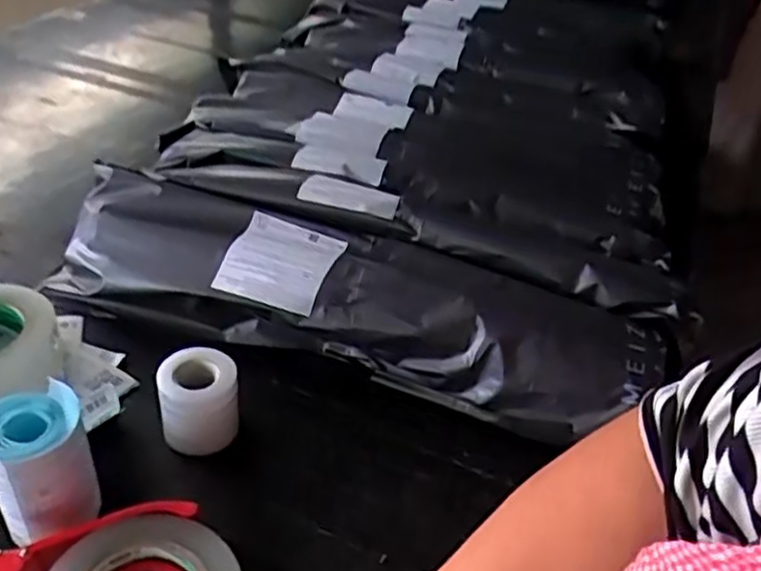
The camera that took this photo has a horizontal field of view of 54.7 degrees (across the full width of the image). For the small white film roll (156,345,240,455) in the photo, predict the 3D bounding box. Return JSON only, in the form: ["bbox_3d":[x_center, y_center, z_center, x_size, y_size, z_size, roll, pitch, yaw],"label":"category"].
[{"bbox_3d":[-0.146,0.093,0.594,0.059,0.064,0.056,4,36,-3],"label":"small white film roll"}]

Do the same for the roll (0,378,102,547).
[{"bbox_3d":[-0.233,0.126,0.508,0.064,0.095,0.066,4,36,-3],"label":"roll"}]

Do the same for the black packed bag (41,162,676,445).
[{"bbox_3d":[-0.034,0.012,0.690,0.557,0.097,0.115,15,37,12],"label":"black packed bag"}]

